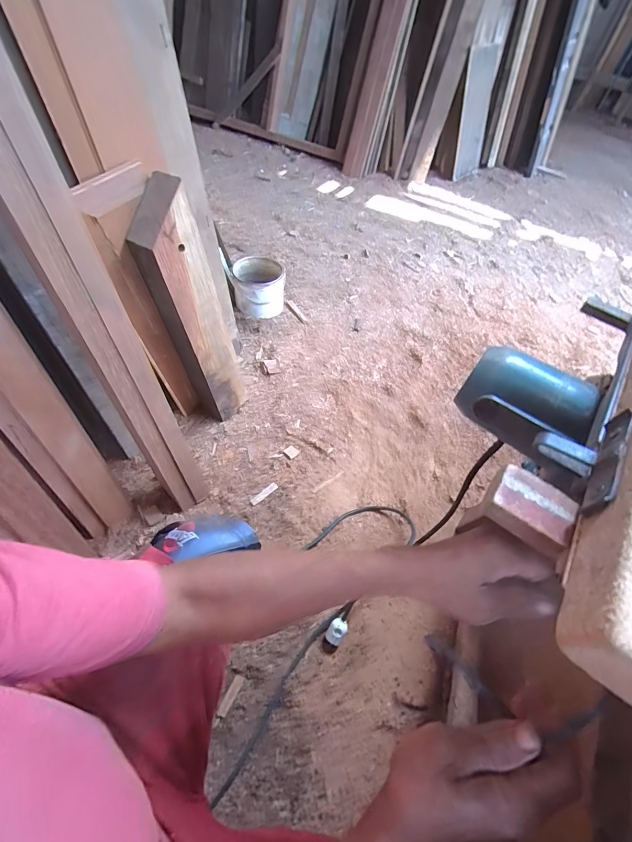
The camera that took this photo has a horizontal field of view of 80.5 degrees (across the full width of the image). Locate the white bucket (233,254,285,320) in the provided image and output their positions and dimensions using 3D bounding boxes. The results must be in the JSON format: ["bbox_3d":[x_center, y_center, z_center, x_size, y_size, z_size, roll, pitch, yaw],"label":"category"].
[{"bbox_3d":[-0.205,-0.483,1.361,0.176,0.139,0.194,-1,54,-9],"label":"white bucket"}]

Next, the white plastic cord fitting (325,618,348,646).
[{"bbox_3d":[0.042,0.438,0.775,0.033,0.029,0.050,33,56,16],"label":"white plastic cord fitting"}]

